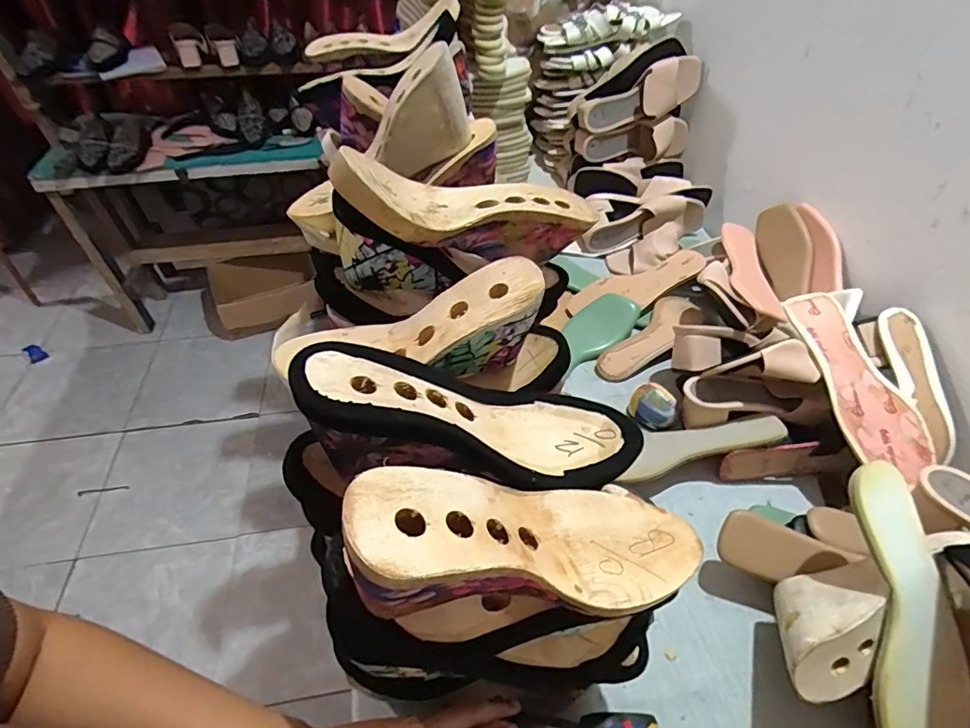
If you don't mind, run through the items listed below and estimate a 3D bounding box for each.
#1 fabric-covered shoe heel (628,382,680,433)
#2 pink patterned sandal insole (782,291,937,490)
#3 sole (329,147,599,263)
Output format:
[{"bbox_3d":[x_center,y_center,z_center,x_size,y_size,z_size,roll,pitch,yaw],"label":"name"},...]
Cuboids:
[{"bbox_3d":[0.226,0.059,0.679,0.064,0.041,0.054,19,49,16],"label":"fabric-covered shoe heel"},{"bbox_3d":[0.420,0.016,0.575,0.085,0.023,0.228,-11,65,-11],"label":"pink patterned sandal insole"},{"bbox_3d":[-0.017,-0.137,0.469,0.244,0.075,0.080,3,43,-25],"label":"sole"}]

